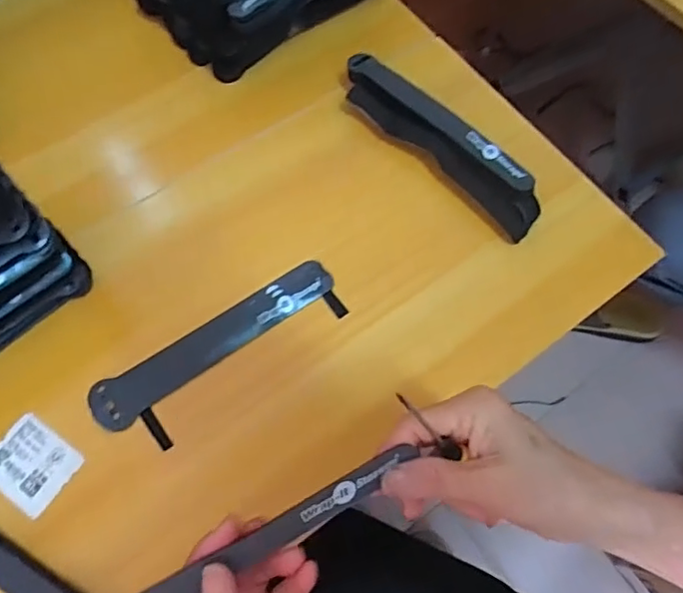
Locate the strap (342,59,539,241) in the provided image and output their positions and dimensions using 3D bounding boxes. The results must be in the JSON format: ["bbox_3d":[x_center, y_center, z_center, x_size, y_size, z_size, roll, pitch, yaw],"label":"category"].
[{"bbox_3d":[0.080,-0.132,0.470,0.037,0.039,0.212,-41,75,-17],"label":"strap"}]

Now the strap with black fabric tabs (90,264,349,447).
[{"bbox_3d":[-0.087,0.042,0.418,0.197,0.004,0.060,-31,72,-14],"label":"strap with black fabric tabs"}]

